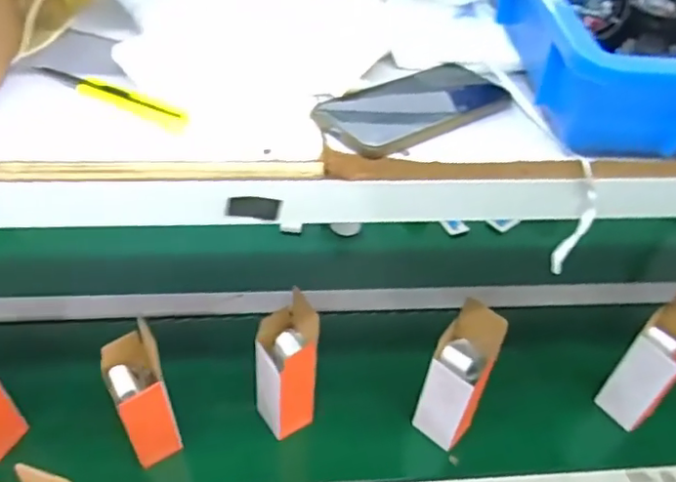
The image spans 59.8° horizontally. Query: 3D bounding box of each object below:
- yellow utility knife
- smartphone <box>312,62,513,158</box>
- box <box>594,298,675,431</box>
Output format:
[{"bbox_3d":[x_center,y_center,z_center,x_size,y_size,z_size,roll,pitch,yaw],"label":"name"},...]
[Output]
[{"bbox_3d":[-0.180,-0.114,0.455,0.153,0.013,0.018,25,47,18],"label":"yellow utility knife"},{"bbox_3d":[0.062,-0.111,0.470,0.162,0.015,0.079,-28,53,-30],"label":"smartphone"},{"bbox_3d":[0.451,0.165,0.830,0.067,0.249,0.065,36,52,27],"label":"box"}]

